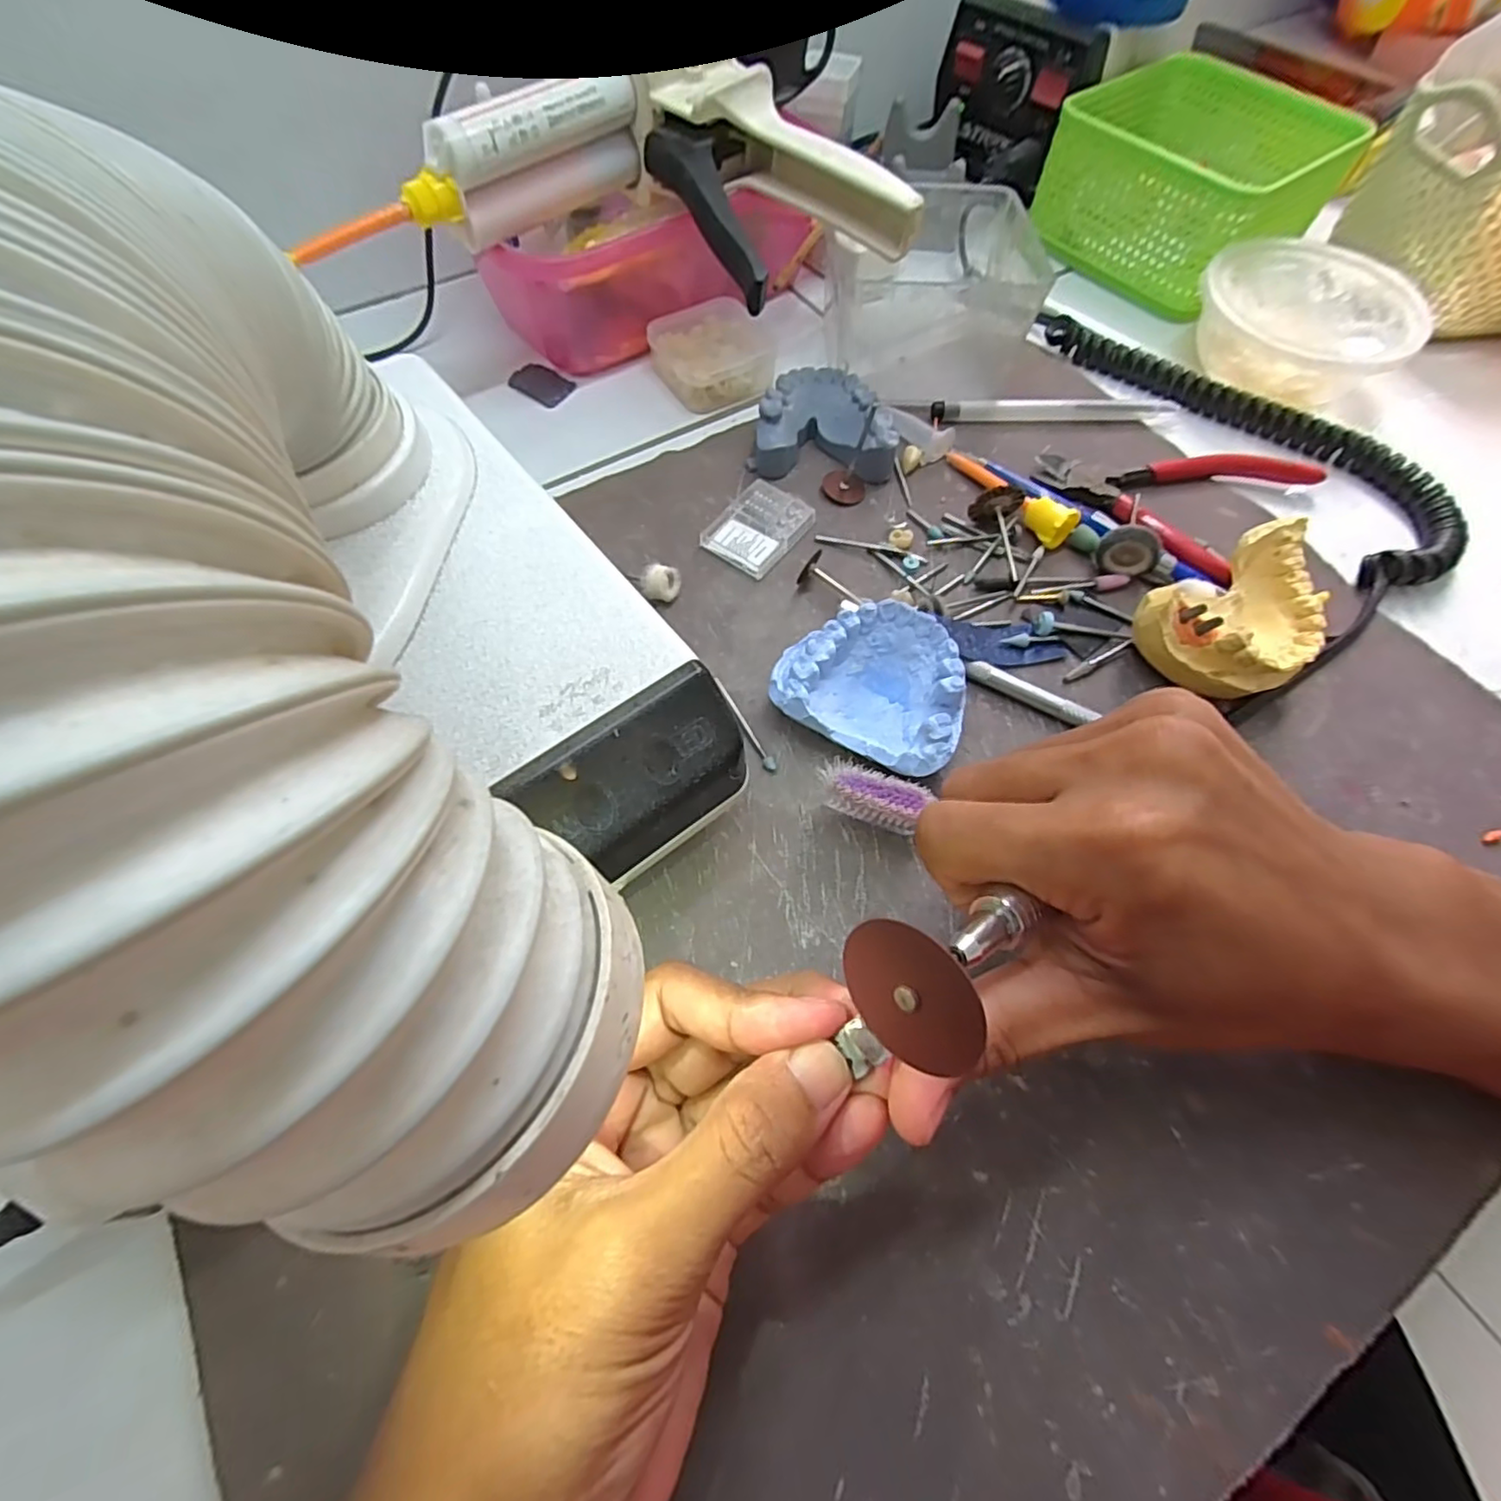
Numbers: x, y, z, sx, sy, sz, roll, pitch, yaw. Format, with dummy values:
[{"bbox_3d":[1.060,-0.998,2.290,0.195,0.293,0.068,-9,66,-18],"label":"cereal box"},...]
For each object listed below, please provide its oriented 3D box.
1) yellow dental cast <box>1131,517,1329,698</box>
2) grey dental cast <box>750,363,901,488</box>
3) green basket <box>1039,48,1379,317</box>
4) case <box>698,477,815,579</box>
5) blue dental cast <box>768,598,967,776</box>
[{"bbox_3d":[0.192,-0.050,0.258,0.067,0.039,0.052,-30,68,-14],"label":"yellow dental cast"},{"bbox_3d":[0.034,-0.158,0.316,0.066,0.023,0.055,-1,64,-2],"label":"grey dental cast"},{"bbox_3d":[0.262,-0.341,0.391,0.138,0.058,0.128,-35,70,-16],"label":"green basket"},{"bbox_3d":[0.004,-0.101,0.298,0.035,0.005,0.046,33,68,14],"label":"case"},{"bbox_3d":[0.048,-0.024,0.247,0.067,0.029,0.056,28,67,12],"label":"blue dental cast"}]

